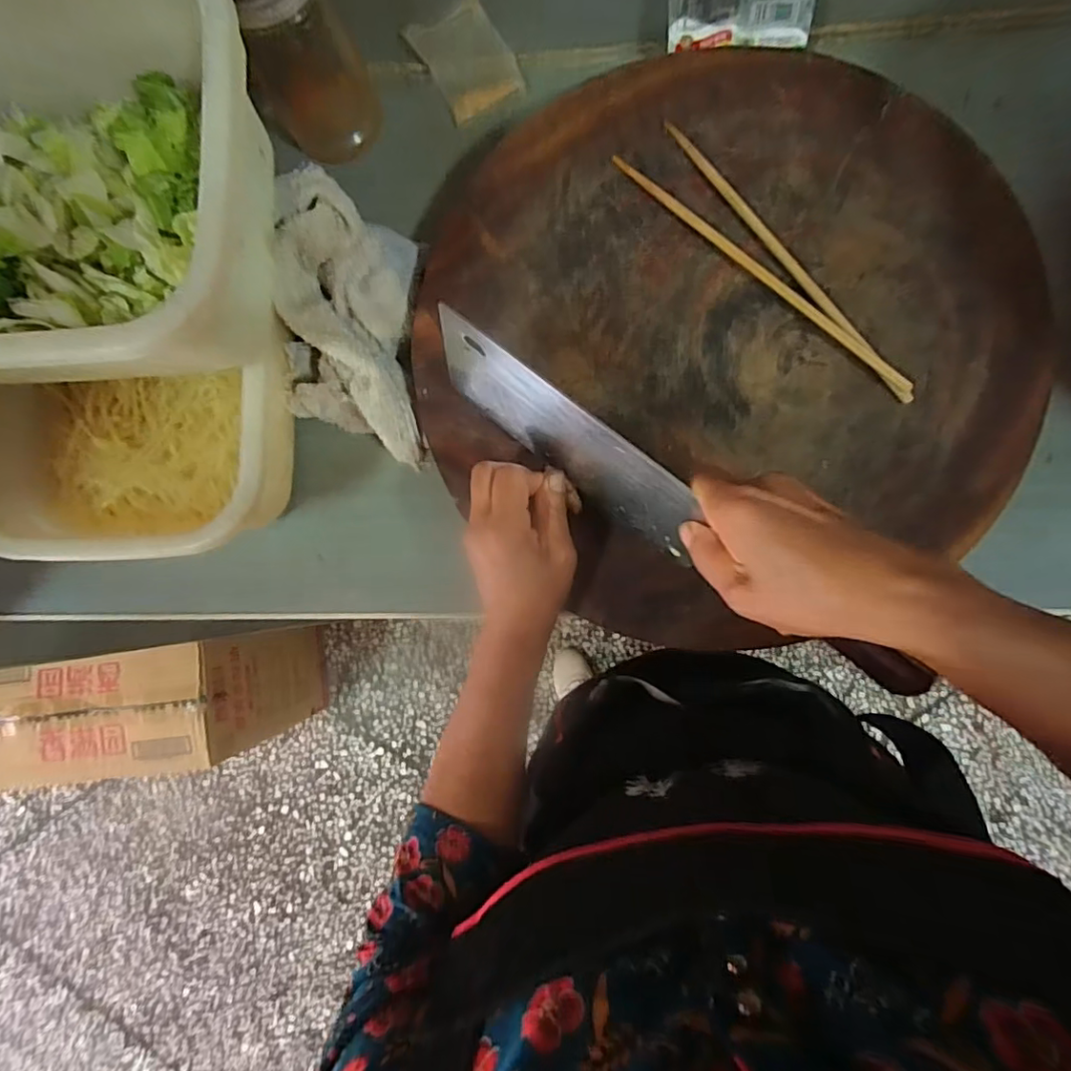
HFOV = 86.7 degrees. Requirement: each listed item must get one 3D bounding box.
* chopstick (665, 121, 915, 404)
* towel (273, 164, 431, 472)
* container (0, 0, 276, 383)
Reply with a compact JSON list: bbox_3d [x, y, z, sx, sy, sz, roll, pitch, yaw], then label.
[{"bbox_3d":[0.184,-0.205,0.421,0.010,0.013,0.274,-37,83,3],"label":"chopstick"},{"bbox_3d":[-0.150,-0.162,0.453,0.109,0.063,0.212,-10,98,5],"label":"towel"},{"bbox_3d":[-0.297,-0.197,0.344,0.282,0.099,0.228,-2,85,5],"label":"container"}]

